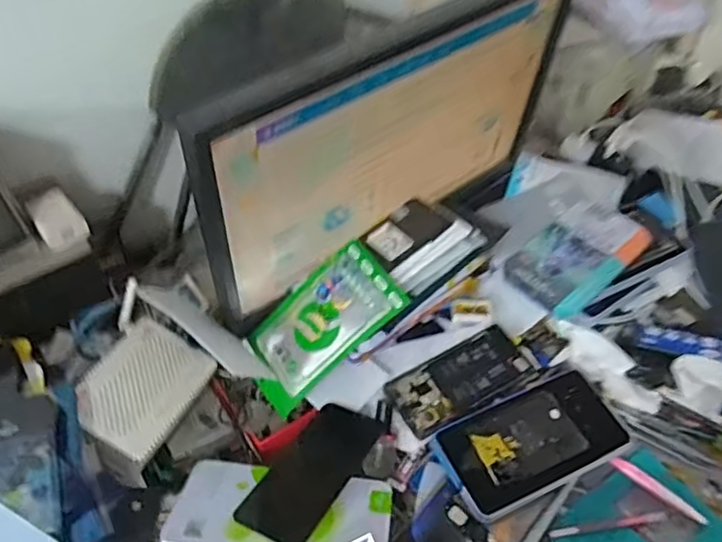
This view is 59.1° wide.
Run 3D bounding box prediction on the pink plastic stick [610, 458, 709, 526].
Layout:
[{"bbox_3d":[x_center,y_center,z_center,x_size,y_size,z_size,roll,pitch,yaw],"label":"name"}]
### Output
[{"bbox_3d":[0.298,0.218,0.635,0.097,0.007,0.015,34,57,25],"label":"pink plastic stick"}]

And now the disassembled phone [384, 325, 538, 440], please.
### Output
[{"bbox_3d":[0.111,0.118,0.698,0.158,0.016,0.075,-23,54,-19],"label":"disassembled phone"}]

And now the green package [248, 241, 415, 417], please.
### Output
[{"bbox_3d":[-0.043,0.055,0.660,0.175,0.018,0.093,-43,61,3],"label":"green package"}]

